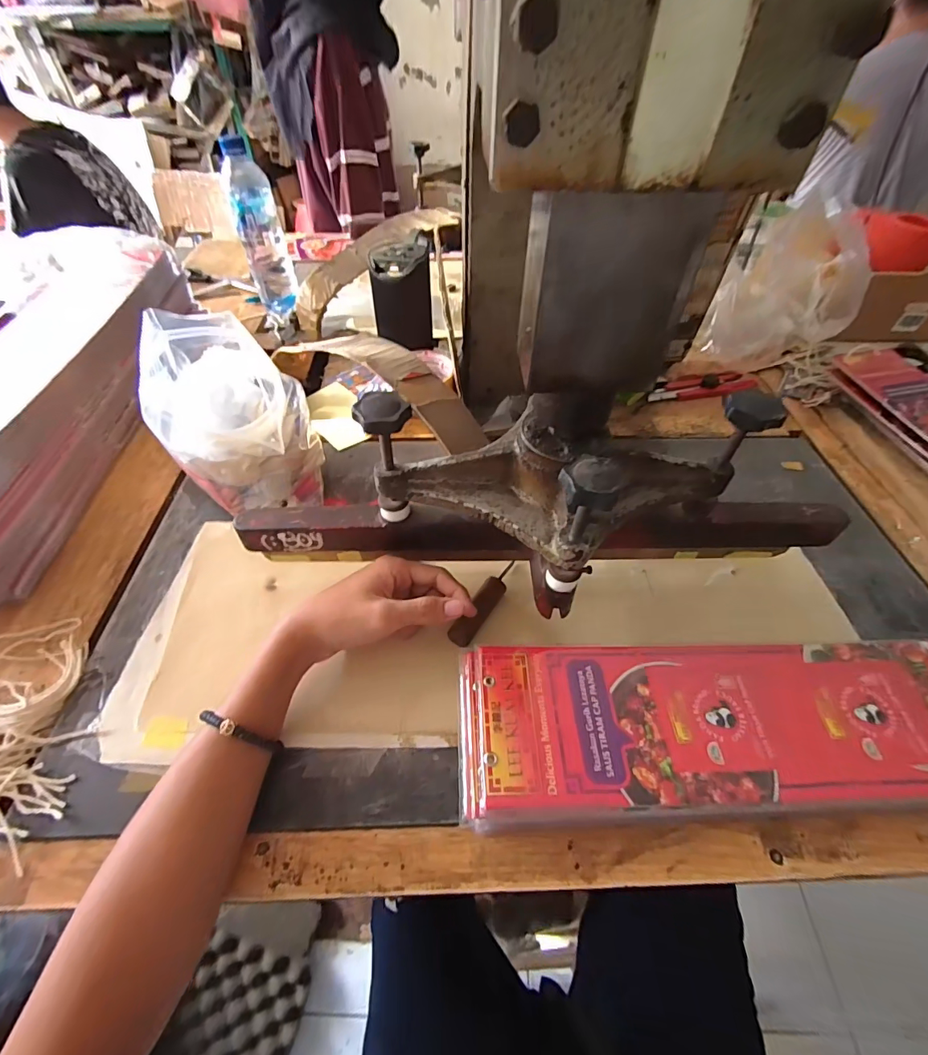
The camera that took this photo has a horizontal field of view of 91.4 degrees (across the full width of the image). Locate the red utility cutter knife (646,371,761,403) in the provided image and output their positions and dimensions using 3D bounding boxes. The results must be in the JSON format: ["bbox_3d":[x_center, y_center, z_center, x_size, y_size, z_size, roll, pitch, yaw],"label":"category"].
[{"bbox_3d":[0.324,-0.191,0.619,0.152,0.015,0.053,-12,52,-11],"label":"red utility cutter knife"}]

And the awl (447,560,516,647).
[{"bbox_3d":[0.019,0.063,0.398,0.019,0.020,0.095,28,63,21],"label":"awl"}]

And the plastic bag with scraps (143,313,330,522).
[{"bbox_3d":[-0.215,-0.102,0.446,0.127,0.157,0.160,-14,52,-12],"label":"plastic bag with scraps"}]

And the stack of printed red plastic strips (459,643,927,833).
[{"bbox_3d":[0.284,0.142,0.325,0.567,0.035,0.109,-1,50,-2],"label":"stack of printed red plastic strips"}]

